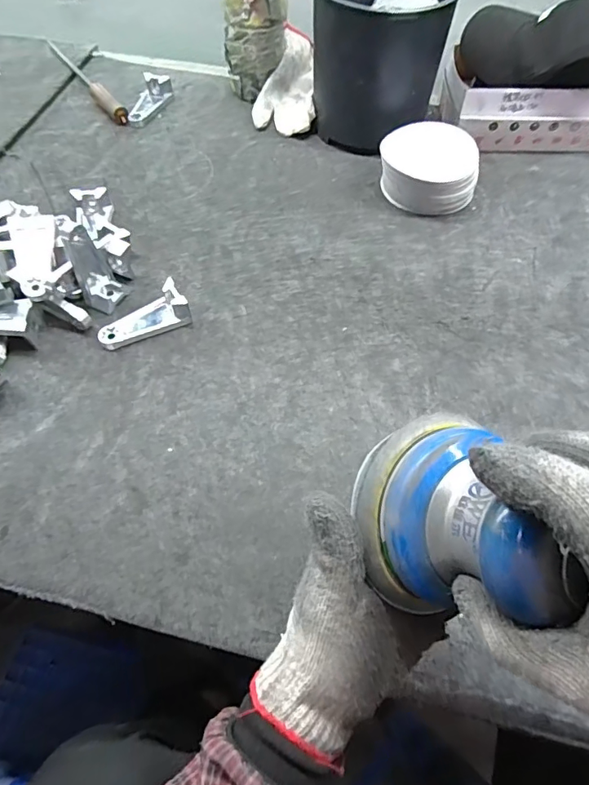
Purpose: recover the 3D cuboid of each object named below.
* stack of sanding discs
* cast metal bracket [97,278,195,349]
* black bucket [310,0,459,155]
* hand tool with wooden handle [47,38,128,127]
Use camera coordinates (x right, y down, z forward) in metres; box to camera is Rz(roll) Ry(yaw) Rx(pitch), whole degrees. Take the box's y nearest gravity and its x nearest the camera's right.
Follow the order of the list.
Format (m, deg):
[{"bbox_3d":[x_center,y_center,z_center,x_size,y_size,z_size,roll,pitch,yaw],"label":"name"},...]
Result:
[{"bbox_3d":[0.174,-0.288,0.608,0.126,0.064,0.108,15,60,9],"label":"stack of sanding discs"},{"bbox_3d":[-0.161,-0.083,0.495,0.094,0.031,0.041,-21,61,-13],"label":"cast metal bracket"},{"bbox_3d":[0.111,-0.449,0.634,0.162,0.177,0.169,0,58,0],"label":"black bucket"},{"bbox_3d":[-0.342,-0.506,0.756,0.026,0.024,0.281,-33,64,-19],"label":"hand tool with wooden handle"}]

